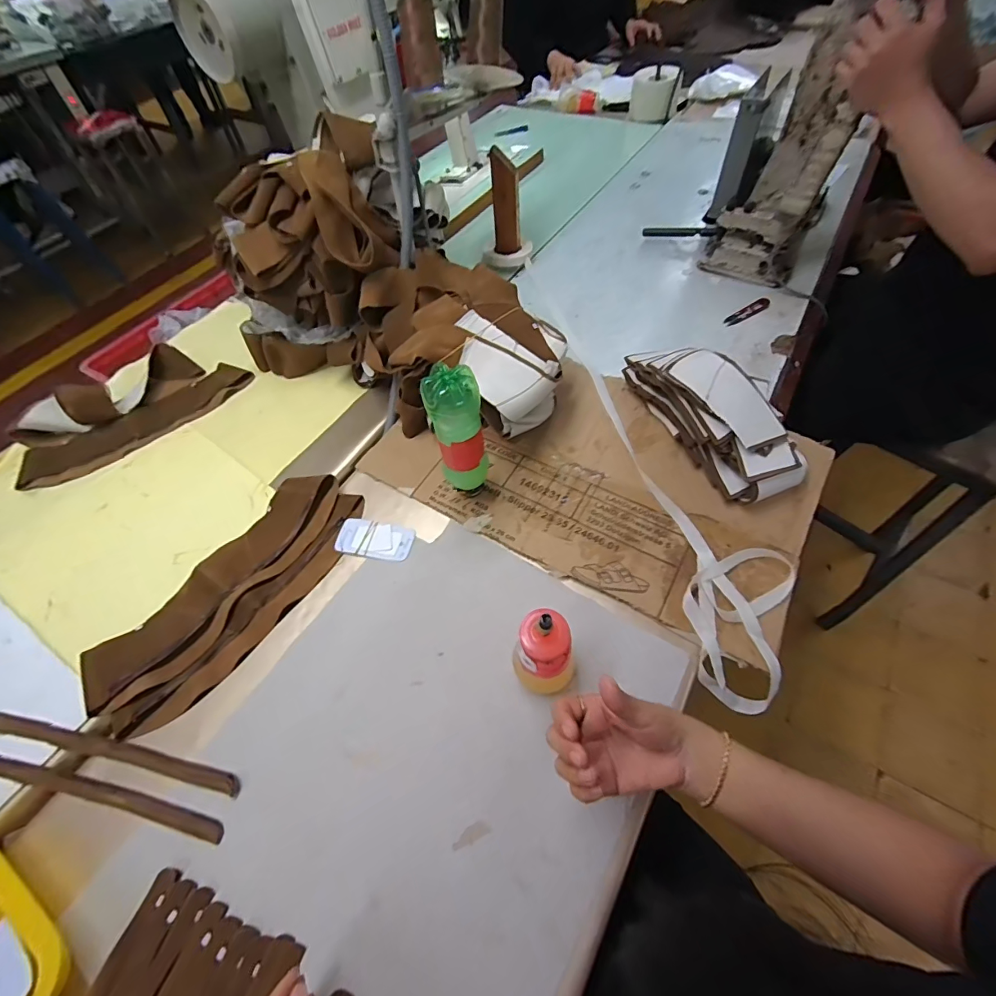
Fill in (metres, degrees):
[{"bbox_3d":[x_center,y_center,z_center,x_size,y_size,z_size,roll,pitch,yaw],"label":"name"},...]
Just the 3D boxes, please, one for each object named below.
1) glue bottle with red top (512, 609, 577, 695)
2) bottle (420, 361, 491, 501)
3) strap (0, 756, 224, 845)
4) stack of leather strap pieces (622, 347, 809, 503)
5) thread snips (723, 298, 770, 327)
[{"bbox_3d":[0.050,0.153,0.439,0.060,0.156,0.056,-1,58,2],"label":"glue bottle with red top"},{"bbox_3d":[-0.046,-0.070,0.553,0.060,0.205,0.065,-9,58,-3],"label":"bottle"},{"bbox_3d":[-0.425,0.306,0.464,0.310,0.010,0.018,9,58,8],"label":"strap"},{"bbox_3d":[0.290,-0.121,0.612,0.101,0.106,0.278,-25,60,-13],"label":"stack of leather strap pieces"},{"bbox_3d":[0.438,-0.326,0.780,0.108,0.011,0.022,-29,61,-15],"label":"thread snips"}]

